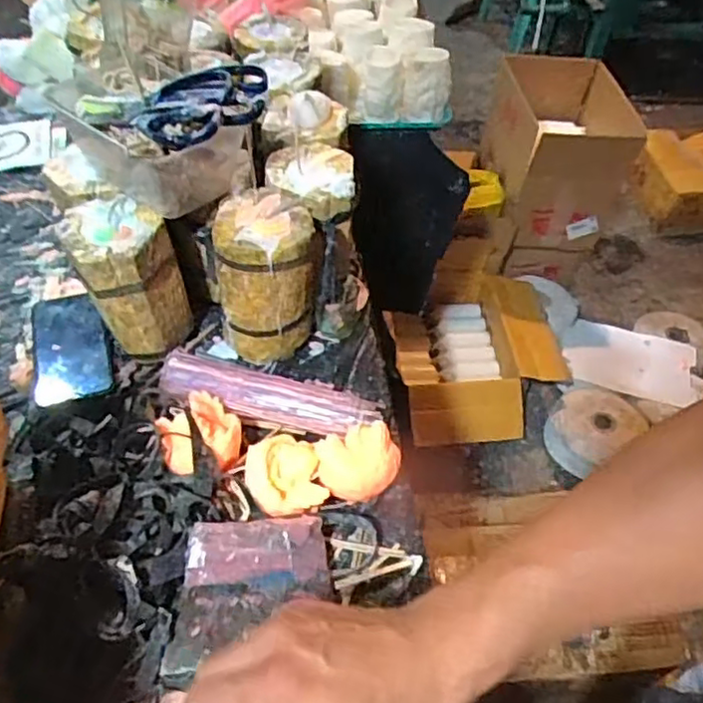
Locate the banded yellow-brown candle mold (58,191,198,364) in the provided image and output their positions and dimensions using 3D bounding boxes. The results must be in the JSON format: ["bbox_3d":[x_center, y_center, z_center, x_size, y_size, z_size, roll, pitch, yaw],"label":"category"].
[{"bbox_3d":[-0.215,-0.068,0.648,0.094,0.140,0.085,-24,55,-23],"label":"banded yellow-brown candle mold"}]

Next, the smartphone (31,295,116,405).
[{"bbox_3d":[-0.292,-0.008,0.692,0.072,0.008,0.149,-12,51,-15],"label":"smartphone"}]

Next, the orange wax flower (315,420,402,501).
[{"bbox_3d":[0.005,0.095,0.586,0.065,0.042,0.061,2,49,-3],"label":"orange wax flower"}]

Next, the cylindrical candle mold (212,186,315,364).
[{"bbox_3d":[-0.082,-0.072,0.667,0.095,0.155,0.086,-1,49,-5],"label":"cylindrical candle mold"}]

